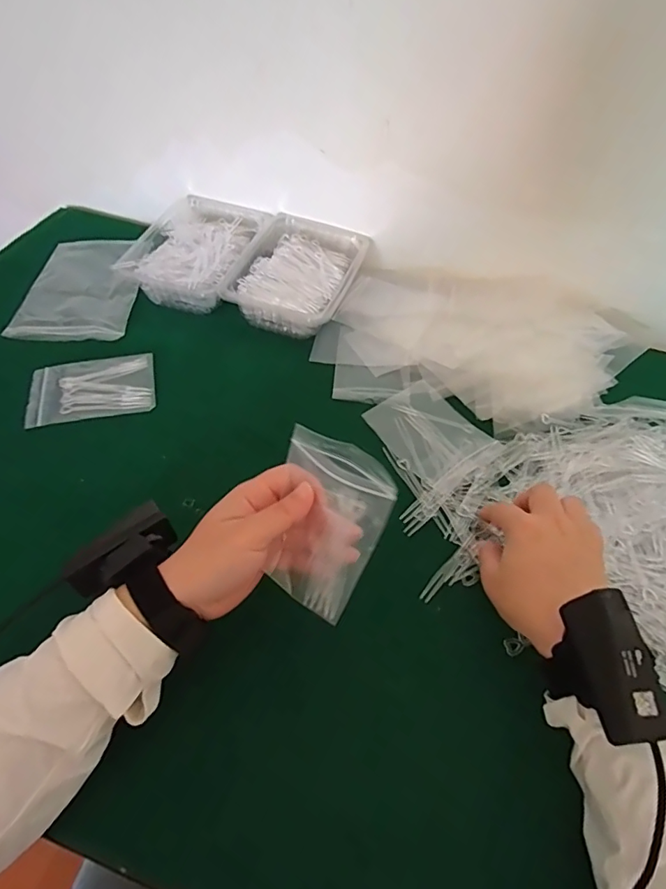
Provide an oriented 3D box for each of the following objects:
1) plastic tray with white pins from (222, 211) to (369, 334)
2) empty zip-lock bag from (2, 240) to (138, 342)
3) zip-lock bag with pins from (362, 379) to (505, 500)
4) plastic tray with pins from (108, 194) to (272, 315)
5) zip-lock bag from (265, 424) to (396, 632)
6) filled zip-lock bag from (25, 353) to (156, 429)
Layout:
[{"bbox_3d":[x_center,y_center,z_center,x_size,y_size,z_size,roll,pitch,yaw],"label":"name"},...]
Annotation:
[{"bbox_3d":[-0.038,-0.204,0.594,0.130,0.048,0.181,16,55,10],"label":"plastic tray with white pins"},{"bbox_3d":[-0.298,-0.196,0.595,0.124,0.009,0.183,0,54,-2],"label":"empty zip-lock bag"},{"bbox_3d":[0.098,-0.012,0.485,0.087,0.015,0.116,-31,61,-22],"label":"zip-lock bag with pins"},{"bbox_3d":[-0.160,-0.236,0.611,0.133,0.048,0.173,15,54,9],"label":"plastic tray with pins"},{"bbox_3d":[-0.009,0.055,0.328,0.077,0.118,0.015,26,18,14],"label":"zip-lock bag"},{"bbox_3d":[-0.244,-0.058,0.500,0.117,0.005,0.077,-11,55,-10],"label":"filled zip-lock bag"}]

